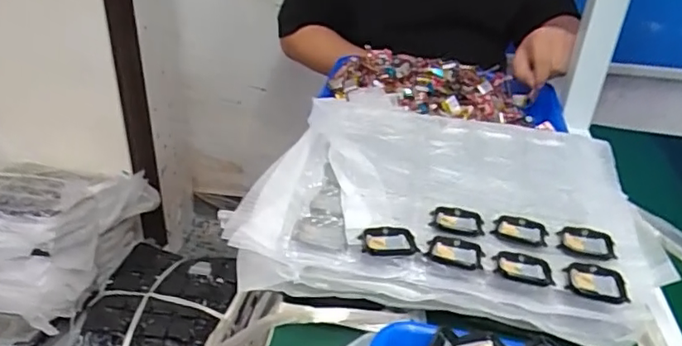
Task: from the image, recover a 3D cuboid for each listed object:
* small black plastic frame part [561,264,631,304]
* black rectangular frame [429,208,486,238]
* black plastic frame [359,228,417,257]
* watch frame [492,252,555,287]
[{"bbox_3d":[0.204,0.089,0.464,0.045,0.011,0.038,6,32,6],"label":"small black plastic frame part"},{"bbox_3d":[0.106,0.044,0.522,0.046,0.005,0.039,8,32,8],"label":"black rectangular frame"},{"bbox_3d":[0.041,0.060,0.493,0.046,0.012,0.036,-2,32,-8],"label":"black plastic frame"},{"bbox_3d":[0.152,0.078,0.477,0.046,0.008,0.033,10,33,12],"label":"watch frame"}]

